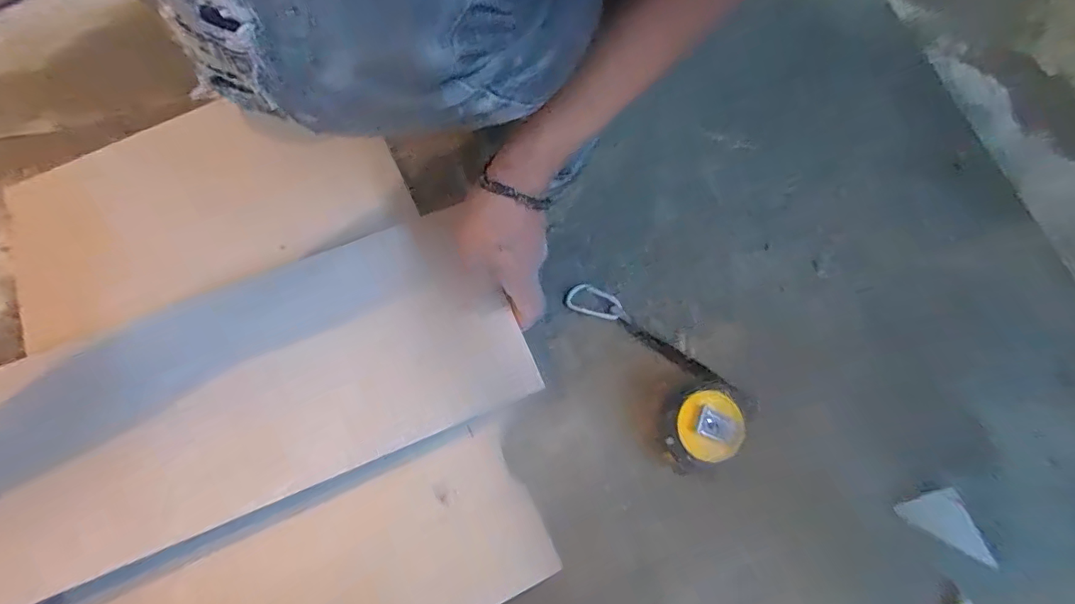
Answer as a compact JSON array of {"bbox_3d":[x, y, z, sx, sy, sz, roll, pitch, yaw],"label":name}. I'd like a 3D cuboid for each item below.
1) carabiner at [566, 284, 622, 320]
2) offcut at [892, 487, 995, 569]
[{"bbox_3d":[0.054,0.001,0.474,0.053,0.010,0.030,28,75,13],"label":"carabiner"},{"bbox_3d":[0.329,0.171,0.397,0.074,0.004,0.038,27,75,12],"label":"offcut"}]

